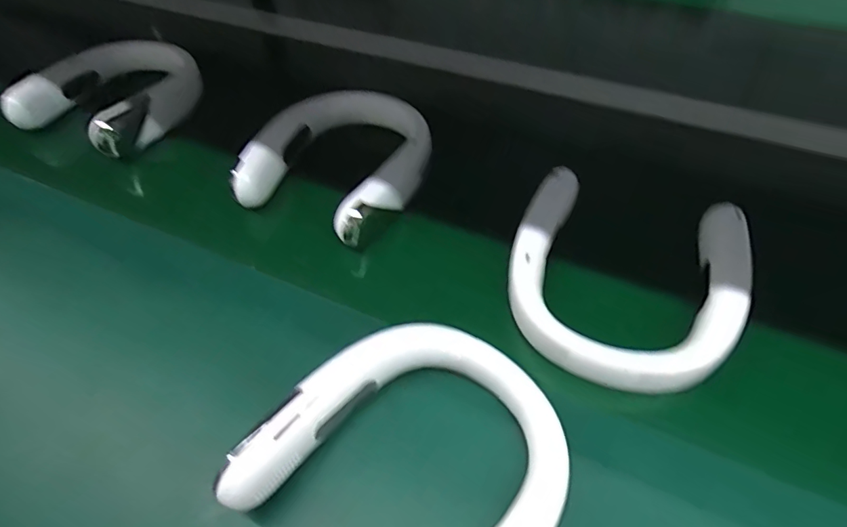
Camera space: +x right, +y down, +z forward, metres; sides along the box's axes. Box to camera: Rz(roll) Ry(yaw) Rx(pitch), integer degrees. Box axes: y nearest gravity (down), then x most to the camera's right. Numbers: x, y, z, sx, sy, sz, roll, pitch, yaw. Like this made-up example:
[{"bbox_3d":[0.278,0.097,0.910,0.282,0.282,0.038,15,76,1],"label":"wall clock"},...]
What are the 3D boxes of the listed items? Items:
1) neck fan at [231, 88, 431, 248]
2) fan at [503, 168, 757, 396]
[{"bbox_3d":[-0.096,-0.114,0.566,0.182,0.052,0.184,18,52,18],"label":"neck fan"},{"bbox_3d":[0.173,0.009,0.437,0.188,0.036,0.200,14,51,15],"label":"fan"}]

